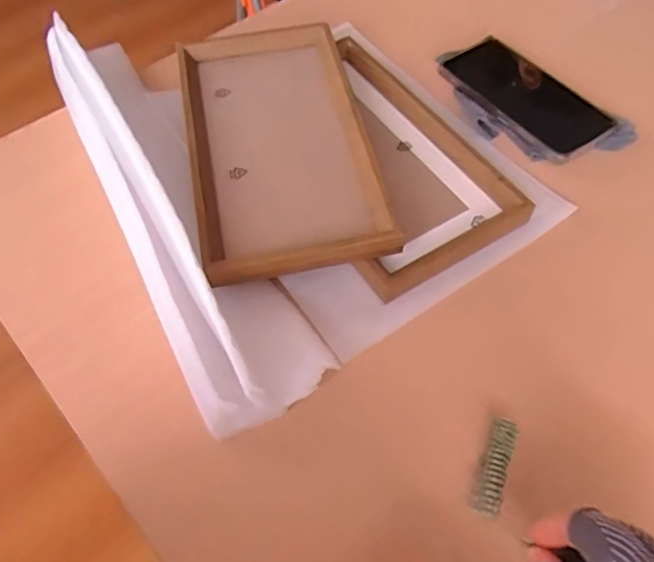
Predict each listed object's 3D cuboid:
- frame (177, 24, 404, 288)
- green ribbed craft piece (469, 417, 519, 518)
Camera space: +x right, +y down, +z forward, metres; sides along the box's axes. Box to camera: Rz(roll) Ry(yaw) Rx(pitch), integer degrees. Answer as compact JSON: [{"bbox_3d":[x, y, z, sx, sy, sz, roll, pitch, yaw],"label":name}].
[{"bbox_3d":[-0.042,-0.116,0.498,0.142,0.044,0.263,-10,57,-7],"label":"frame"},{"bbox_3d":[0.108,0.117,0.370,0.016,0.011,0.061,20,58,13],"label":"green ribbed craft piece"}]

